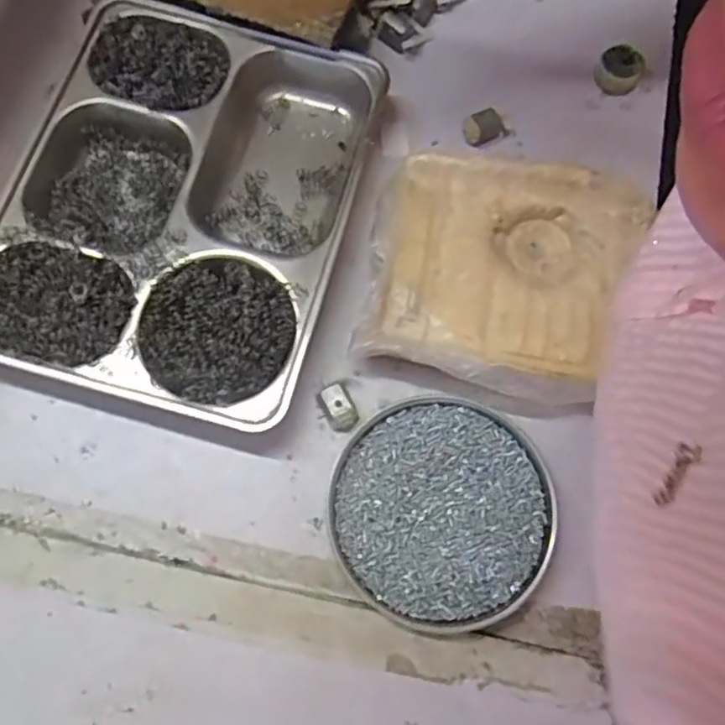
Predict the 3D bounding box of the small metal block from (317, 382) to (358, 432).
[{"bbox_3d":[-0.016,0.027,0.424,0.020,0.014,0.033,-22,75,-9],"label":"small metal block"}]

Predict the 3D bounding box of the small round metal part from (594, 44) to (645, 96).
[{"bbox_3d":[0.198,-0.226,0.505,0.033,0.019,0.033,1,73,-3],"label":"small round metal part"}]

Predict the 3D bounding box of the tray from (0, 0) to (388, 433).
[{"bbox_3d":[-0.125,-0.111,0.441,0.229,0.037,0.281,15,73,2],"label":"tray"}]

